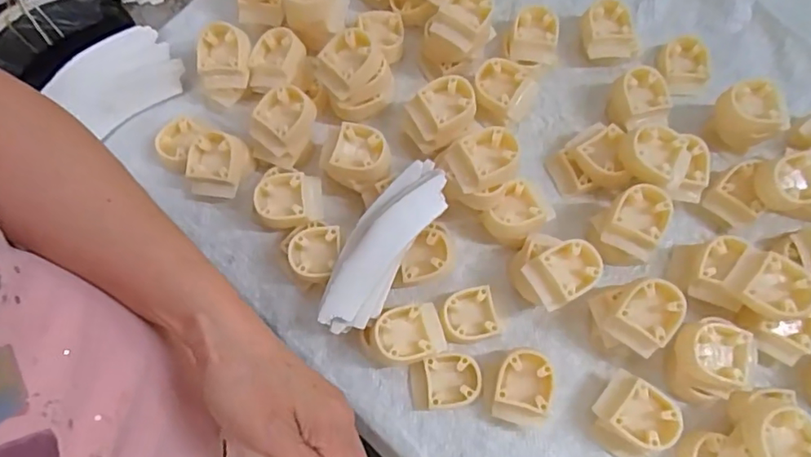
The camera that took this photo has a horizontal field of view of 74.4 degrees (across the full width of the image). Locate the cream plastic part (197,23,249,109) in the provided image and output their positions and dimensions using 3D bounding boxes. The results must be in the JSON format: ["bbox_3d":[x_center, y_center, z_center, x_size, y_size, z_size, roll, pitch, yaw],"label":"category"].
[{"bbox_3d":[-0.181,-0.163,0.541,0.056,0.059,0.061,-13,73,-2],"label":"cream plastic part"}]

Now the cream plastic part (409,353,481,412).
[{"bbox_3d":[0.035,0.135,0.469,0.061,0.019,0.044,-4,72,-1],"label":"cream plastic part"}]

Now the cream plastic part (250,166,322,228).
[{"bbox_3d":[-0.110,-0.029,0.509,0.060,0.034,0.057,-3,72,-1],"label":"cream plastic part"}]

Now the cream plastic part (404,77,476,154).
[{"bbox_3d":[0.035,-0.111,0.524,0.067,0.051,0.050,-31,74,-8],"label":"cream plastic part"}]

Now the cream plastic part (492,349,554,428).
[{"bbox_3d":[0.100,0.135,0.457,0.049,0.039,0.063,9,72,3],"label":"cream plastic part"}]

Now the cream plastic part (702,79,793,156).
[{"bbox_3d":[0.330,-0.108,0.522,0.052,0.056,0.050,0,72,0],"label":"cream plastic part"}]

